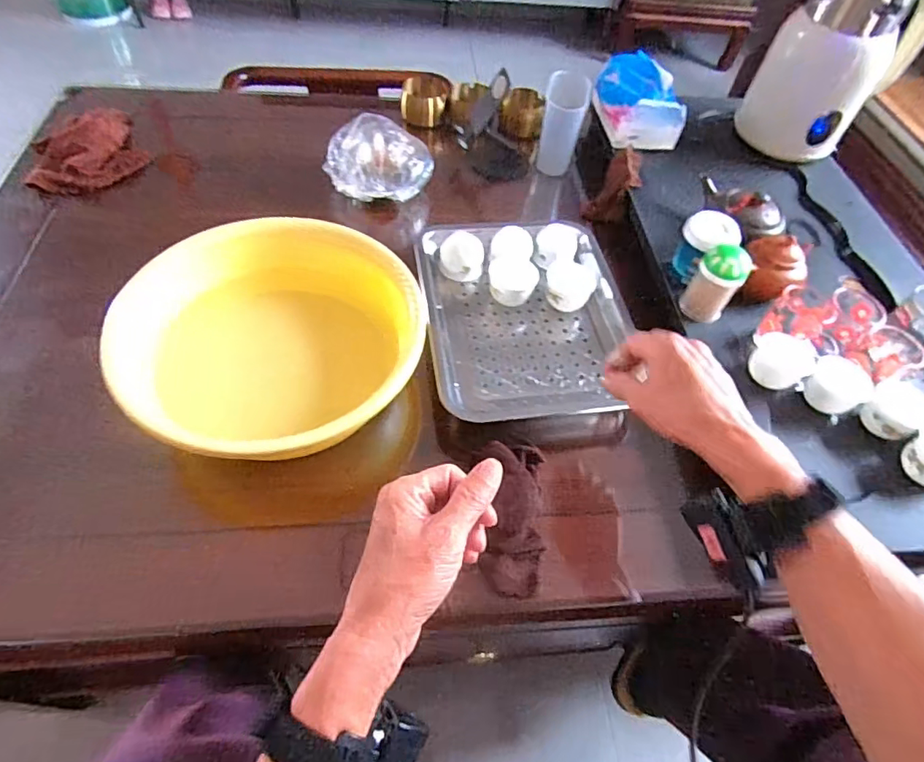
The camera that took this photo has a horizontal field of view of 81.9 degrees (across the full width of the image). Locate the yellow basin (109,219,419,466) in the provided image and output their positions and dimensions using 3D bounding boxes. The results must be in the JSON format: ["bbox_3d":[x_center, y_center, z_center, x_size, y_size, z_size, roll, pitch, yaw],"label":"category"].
[{"bbox_3d":[-0.185,-0.035,0.554,0.265,0.114,0.285,3,55,-4],"label":"yellow basin"}]

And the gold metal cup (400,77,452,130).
[{"bbox_3d":[-0.062,-0.477,0.908,0.080,0.052,0.063,3,55,-4],"label":"gold metal cup"}]

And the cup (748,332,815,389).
[{"bbox_3d":[0.343,-0.024,0.574,0.057,0.033,0.056,3,55,-4],"label":"cup"}]

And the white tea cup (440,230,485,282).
[{"bbox_3d":[0.001,-0.157,0.656,0.052,0.044,0.049,3,55,-4],"label":"white tea cup"}]

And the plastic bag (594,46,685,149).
[{"bbox_3d":[0.273,-0.438,0.824,0.110,0.084,0.141,-4,56,-8],"label":"plastic bag"}]

